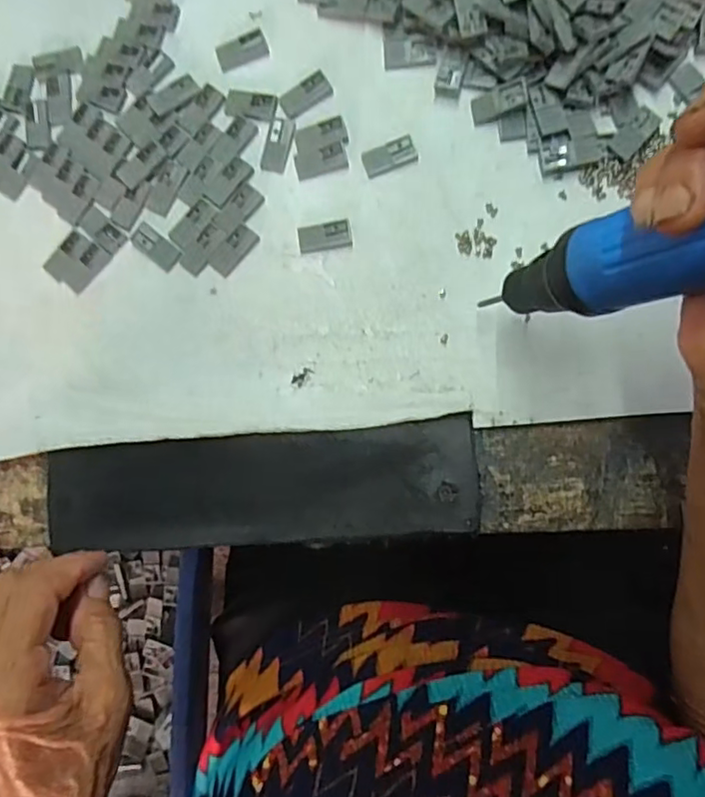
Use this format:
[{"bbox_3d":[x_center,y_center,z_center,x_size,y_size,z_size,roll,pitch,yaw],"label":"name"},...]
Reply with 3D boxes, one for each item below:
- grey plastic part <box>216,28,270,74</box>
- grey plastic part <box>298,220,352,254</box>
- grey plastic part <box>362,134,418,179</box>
[{"bbox_3d":[-0.061,-0.192,0.325,0.028,0.004,0.016,-20,82,4],"label":"grey plastic part"},{"bbox_3d":[-0.014,-0.085,0.309,0.027,0.004,0.014,-10,83,5],"label":"grey plastic part"},{"bbox_3d":[0.020,-0.128,0.310,0.028,0.004,0.015,-21,82,4],"label":"grey plastic part"}]

